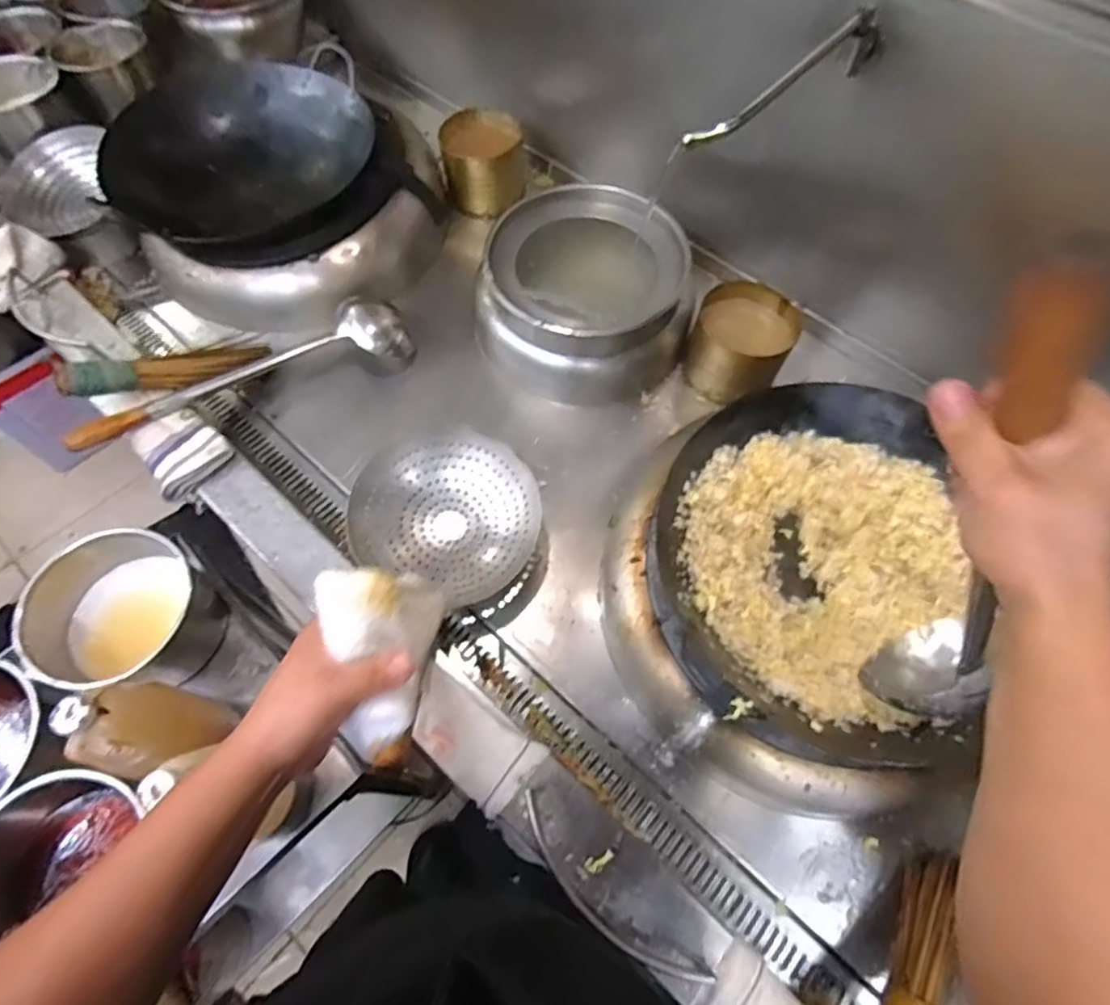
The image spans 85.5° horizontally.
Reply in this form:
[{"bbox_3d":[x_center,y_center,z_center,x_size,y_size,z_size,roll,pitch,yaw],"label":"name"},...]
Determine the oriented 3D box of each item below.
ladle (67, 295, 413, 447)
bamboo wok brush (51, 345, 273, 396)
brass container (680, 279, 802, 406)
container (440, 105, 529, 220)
[{"bbox_3d":[-0.475,-0.203,0.952,0.507,0.110,0.118,-31,68,-17],"label":"ladle"},{"bbox_3d":[-0.585,-0.204,0.920,0.282,0.037,0.057,-21,63,-39],"label":"bamboo wok brush"},{"bbox_3d":[0.304,-0.261,0.989,0.152,0.115,0.155,1,62,-2],"label":"brass container"},{"bbox_3d":[-0.136,-0.681,1.200,0.162,0.138,0.140,-5,62,-6],"label":"container"}]

